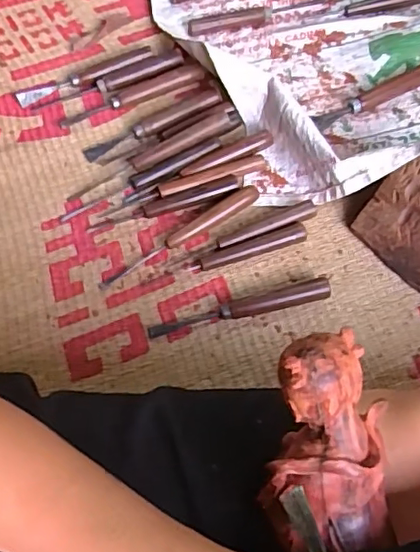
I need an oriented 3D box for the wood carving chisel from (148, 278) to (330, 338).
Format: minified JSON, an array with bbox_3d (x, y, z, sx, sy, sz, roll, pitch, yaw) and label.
[{"bbox_3d":[0.028,0.030,0.529,0.174,0.020,0.021,-10,63,-4],"label":"wood carving chisel"}]

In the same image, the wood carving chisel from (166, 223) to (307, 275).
[{"bbox_3d":[0.028,-0.025,0.557,0.142,0.017,0.014,-16,63,-7],"label":"wood carving chisel"}]

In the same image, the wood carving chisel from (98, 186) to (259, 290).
[{"bbox_3d":[-0.029,-0.041,0.567,0.188,0.014,0.017,-32,66,-14],"label":"wood carving chisel"}]

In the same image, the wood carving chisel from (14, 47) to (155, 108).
[{"bbox_3d":[-0.152,-0.243,0.673,0.171,0.013,0.024,-23,64,-10],"label":"wood carving chisel"}]

